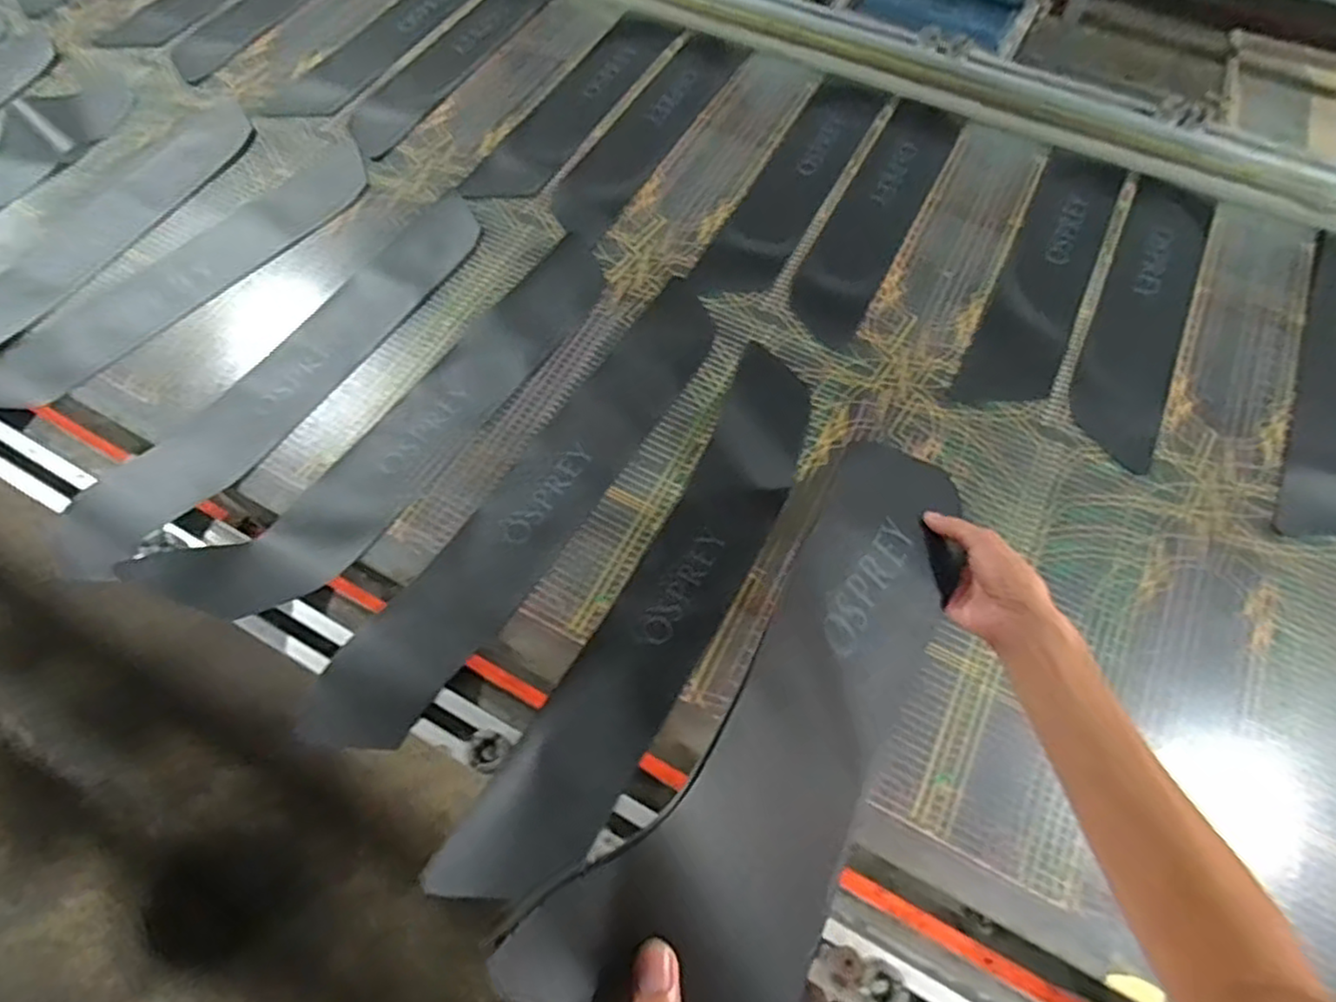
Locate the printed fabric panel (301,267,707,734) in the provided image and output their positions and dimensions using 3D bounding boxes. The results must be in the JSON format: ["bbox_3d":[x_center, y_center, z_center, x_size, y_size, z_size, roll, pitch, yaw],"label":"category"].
[{"bbox_3d":[-0.141,-0.009,0.806,0.116,0.032,0.672,32,68,16],"label":"printed fabric panel"}]

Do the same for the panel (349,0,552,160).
[{"bbox_3d":[-0.362,-0.785,1.178,0.114,0.011,0.551,24,66,13],"label":"panel"}]

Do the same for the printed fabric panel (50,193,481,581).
[{"bbox_3d":[-0.479,-0.178,0.884,0.144,0.008,0.665,29,67,15],"label":"printed fabric panel"}]

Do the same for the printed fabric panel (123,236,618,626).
[{"bbox_3d":[-0.296,-0.118,0.826,0.145,0.051,0.676,34,68,17],"label":"printed fabric panel"}]

